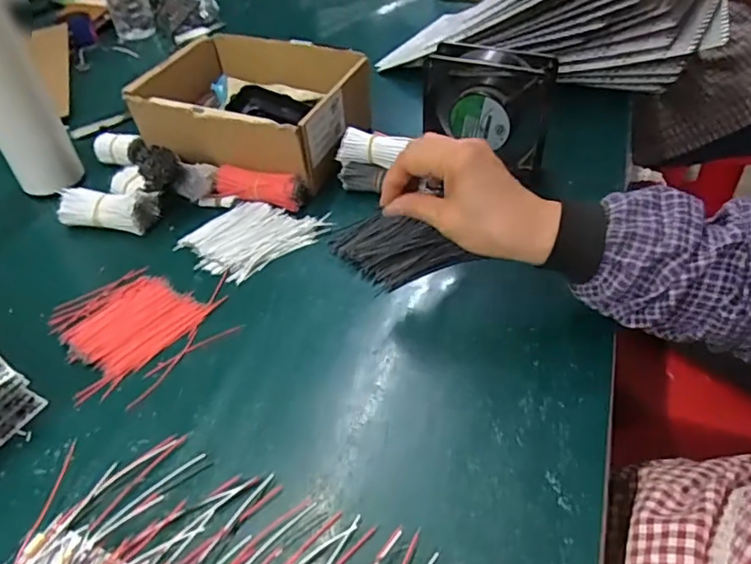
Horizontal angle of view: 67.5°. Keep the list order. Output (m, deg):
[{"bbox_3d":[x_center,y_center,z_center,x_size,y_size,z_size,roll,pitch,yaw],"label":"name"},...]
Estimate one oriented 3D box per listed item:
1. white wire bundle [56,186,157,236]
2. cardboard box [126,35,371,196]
[{"bbox_3d":[-0.265,-0.075,0.558,0.096,0.034,0.041,6,44,10],"label":"white wire bundle"},{"bbox_3d":[-0.133,-0.199,0.646,0.238,0.084,0.184,14,46,18],"label":"cardboard box"}]

